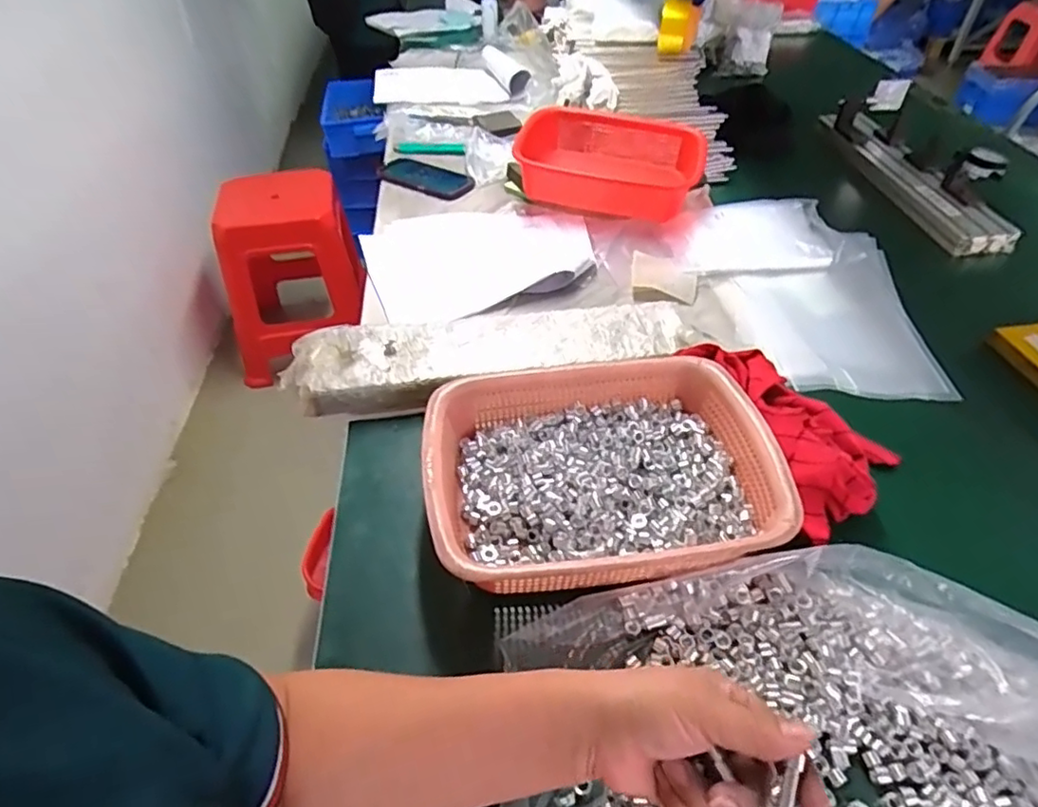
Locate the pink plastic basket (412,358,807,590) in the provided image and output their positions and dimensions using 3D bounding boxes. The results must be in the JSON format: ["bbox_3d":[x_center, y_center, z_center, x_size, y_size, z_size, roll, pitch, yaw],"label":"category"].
[{"bbox_3d":[0.070,0.065,0.542,0.294,0.076,0.213,-4,45,-5],"label":"pink plastic basket"}]

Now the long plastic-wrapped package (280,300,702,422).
[{"bbox_3d":[-0.027,-0.061,0.690,0.468,0.036,0.119,-7,45,-8],"label":"long plastic-wrapped package"}]

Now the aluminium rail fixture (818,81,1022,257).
[{"bbox_3d":[0.670,-0.416,1.032,0.113,0.110,0.464,-2,45,-3],"label":"aluminium rail fixture"}]

